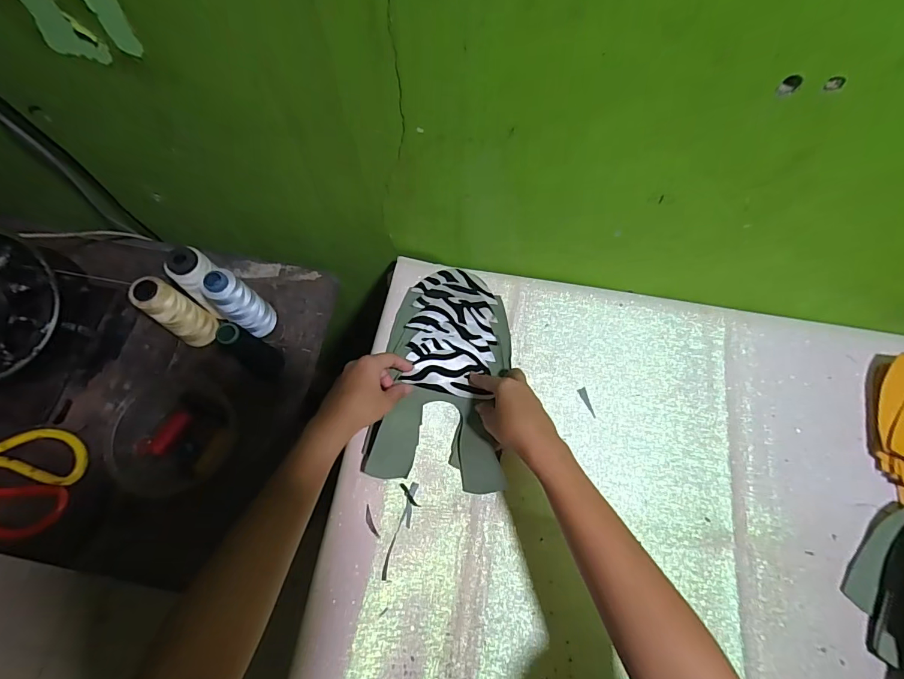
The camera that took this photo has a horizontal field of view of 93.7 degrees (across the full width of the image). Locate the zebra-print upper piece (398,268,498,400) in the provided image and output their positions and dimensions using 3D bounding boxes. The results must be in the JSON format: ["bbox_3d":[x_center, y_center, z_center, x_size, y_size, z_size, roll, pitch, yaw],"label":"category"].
[{"bbox_3d":[0.001,-0.012,0.521,0.102,0.014,0.159,4,70,2],"label":"zebra-print upper piece"}]

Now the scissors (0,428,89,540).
[{"bbox_3d":[-0.491,0.142,0.444,0.192,0.016,0.105,7,70,2],"label":"scissors"}]

